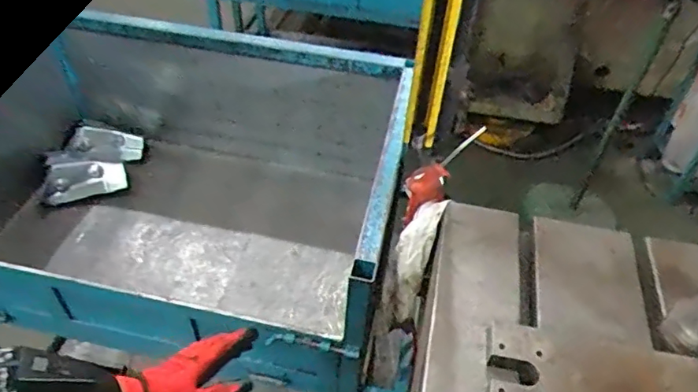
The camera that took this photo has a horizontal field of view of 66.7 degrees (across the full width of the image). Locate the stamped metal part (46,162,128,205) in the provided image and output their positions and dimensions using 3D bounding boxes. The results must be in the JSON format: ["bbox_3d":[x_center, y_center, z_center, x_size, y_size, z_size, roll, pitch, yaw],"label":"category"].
[{"bbox_3d":[-0.697,-0.041,1.397,0.204,0.096,0.040,-9,12,-8],"label":"stamped metal part"}]

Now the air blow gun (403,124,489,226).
[{"bbox_3d":[0.136,-0.030,0.847,0.073,0.219,0.033,14,42,-22],"label":"air blow gun"}]

